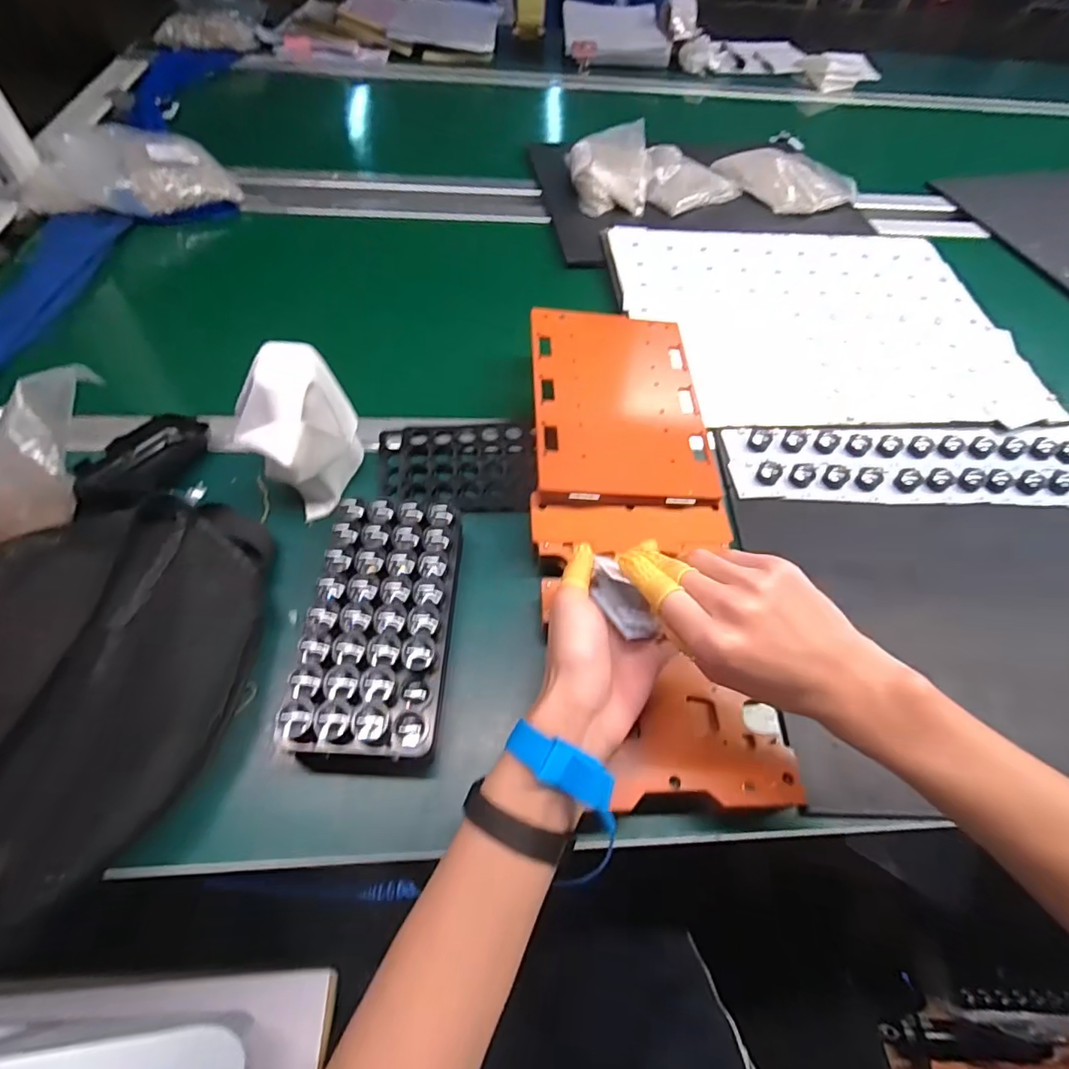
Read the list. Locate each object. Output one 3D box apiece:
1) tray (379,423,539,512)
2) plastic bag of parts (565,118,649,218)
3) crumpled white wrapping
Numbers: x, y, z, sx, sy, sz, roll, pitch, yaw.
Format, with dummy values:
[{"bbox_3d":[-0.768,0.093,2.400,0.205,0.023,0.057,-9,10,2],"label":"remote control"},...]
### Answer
[{"bbox_3d":[-0.072,-0.065,0.529,0.148,0.020,0.099,-4,57,-6],"label":"tray"},{"bbox_3d":[0.113,-0.546,0.819,0.117,0.057,0.158,-3,57,-5],"label":"plastic bag of parts"},{"bbox_3d":[-0.195,-0.086,0.464,0.064,0.118,0.098,20,58,9],"label":"crumpled white wrapping"}]

